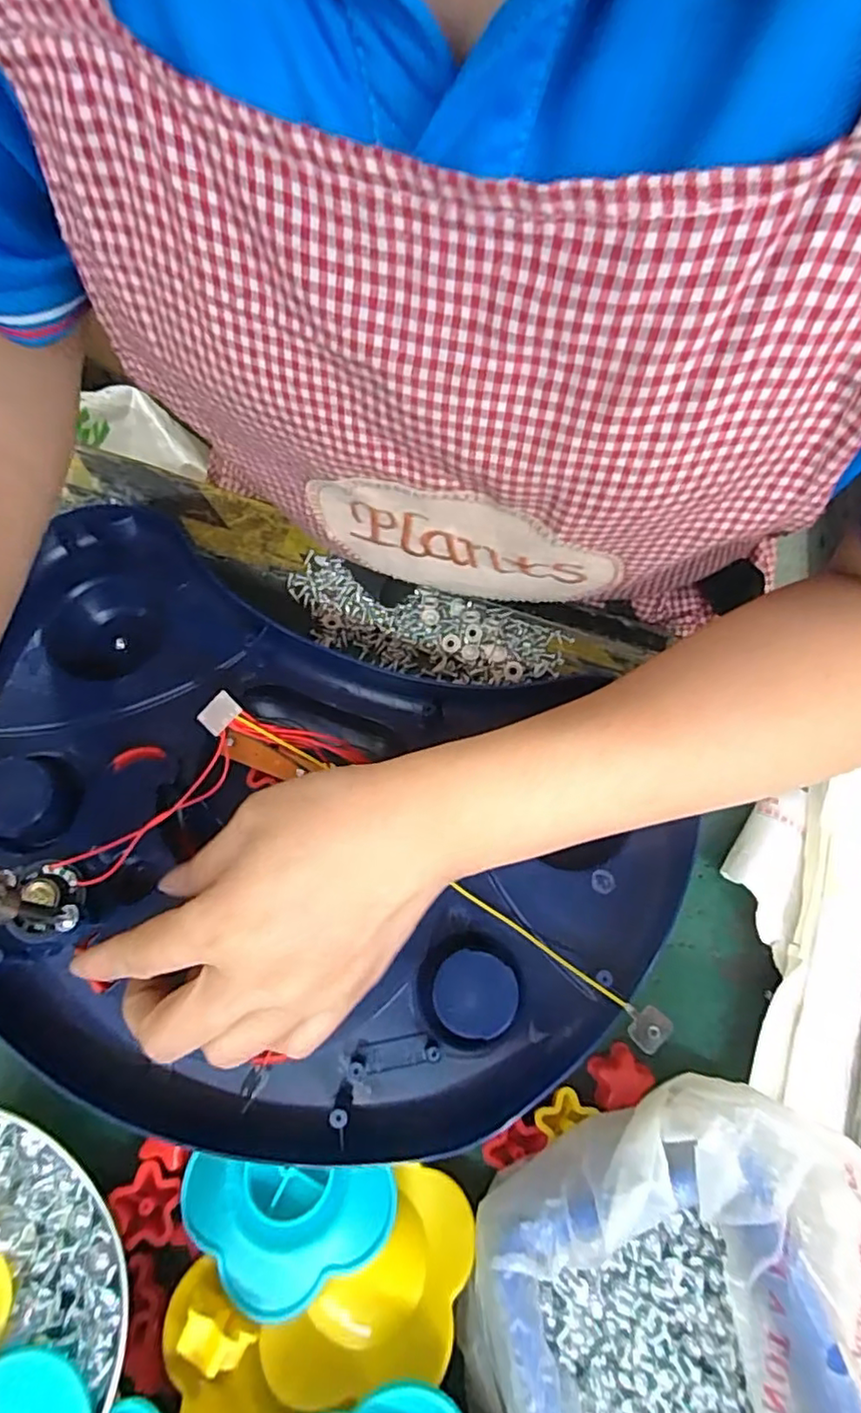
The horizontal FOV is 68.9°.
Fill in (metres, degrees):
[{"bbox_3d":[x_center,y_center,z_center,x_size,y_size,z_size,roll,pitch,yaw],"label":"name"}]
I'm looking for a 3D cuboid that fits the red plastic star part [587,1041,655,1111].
[{"bbox_3d":[0.079,0.155,0.263,0.024,0.011,0.020,-28,72,-11],"label":"red plastic star part"}]

